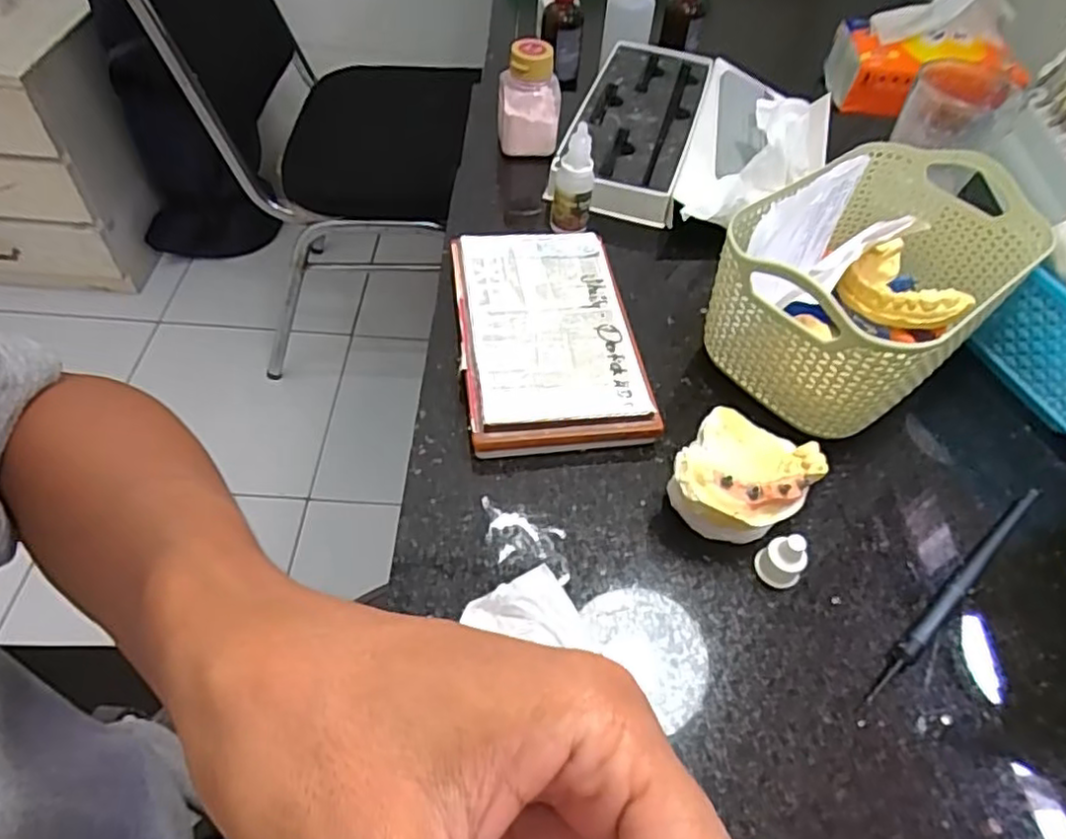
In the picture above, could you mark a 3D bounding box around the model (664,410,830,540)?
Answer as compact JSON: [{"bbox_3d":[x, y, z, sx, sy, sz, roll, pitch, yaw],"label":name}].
[{"bbox_3d":[0.097,0.030,0.317,0.058,0.041,0.064,31,58,19],"label":"model"}]

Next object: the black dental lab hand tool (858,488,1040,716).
[{"bbox_3d":[0.196,0.077,0.309,0.161,0.006,0.007,-33,62,-25],"label":"black dental lab hand tool"}]

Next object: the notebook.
[{"bbox_3d":[0.007,-0.048,0.380,0.096,0.024,0.148,-6,54,-7],"label":"notebook"}]

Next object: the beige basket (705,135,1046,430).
[{"bbox_3d":[0.181,-0.074,0.370,0.173,0.094,0.106,-33,61,-24],"label":"beige basket"}]

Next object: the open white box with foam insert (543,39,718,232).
[{"bbox_3d":[0.080,-0.230,0.521,0.088,0.025,0.215,14,54,8],"label":"open white box with foam insert"}]

